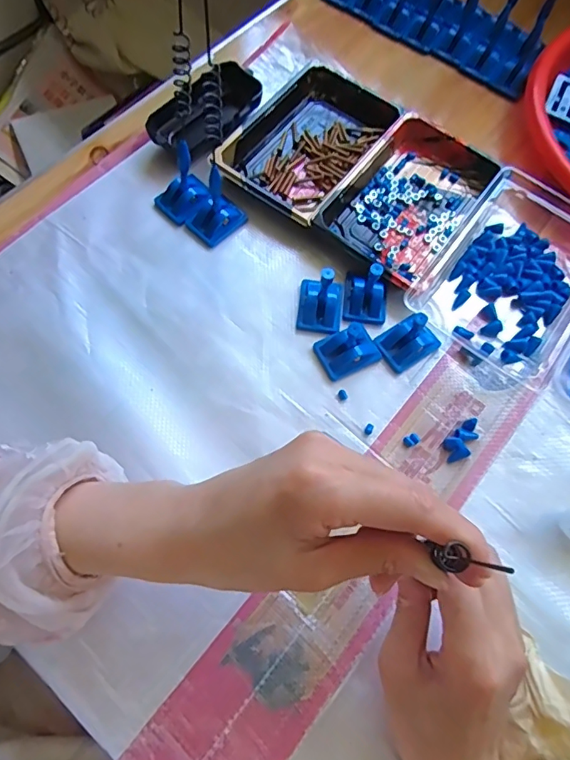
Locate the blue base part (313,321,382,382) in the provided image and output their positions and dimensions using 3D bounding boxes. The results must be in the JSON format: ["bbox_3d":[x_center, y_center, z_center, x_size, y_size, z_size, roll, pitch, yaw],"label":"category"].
[{"bbox_3d":[0.048,-0.024,0.378,0.044,0.020,0.035,-28,73,-12],"label":"blue base part"}]

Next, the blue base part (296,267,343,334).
[{"bbox_3d":[0.029,-0.066,0.381,0.034,0.043,0.045,7,69,0],"label":"blue base part"}]

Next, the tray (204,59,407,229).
[{"bbox_3d":[0.023,-0.214,0.445,0.106,0.025,0.169,34,72,10],"label":"tray"}]

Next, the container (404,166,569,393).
[{"bbox_3d":[0.191,-0.091,0.402,0.123,0.031,0.163,36,72,11],"label":"container"}]

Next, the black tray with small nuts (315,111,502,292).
[{"bbox_3d":[0.108,-0.158,0.427,0.098,0.025,0.165,35,72,11],"label":"black tray with small nuts"}]

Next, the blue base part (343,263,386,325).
[{"bbox_3d":[0.066,-0.074,0.385,0.033,0.040,0.043,6,69,0],"label":"blue base part"}]

